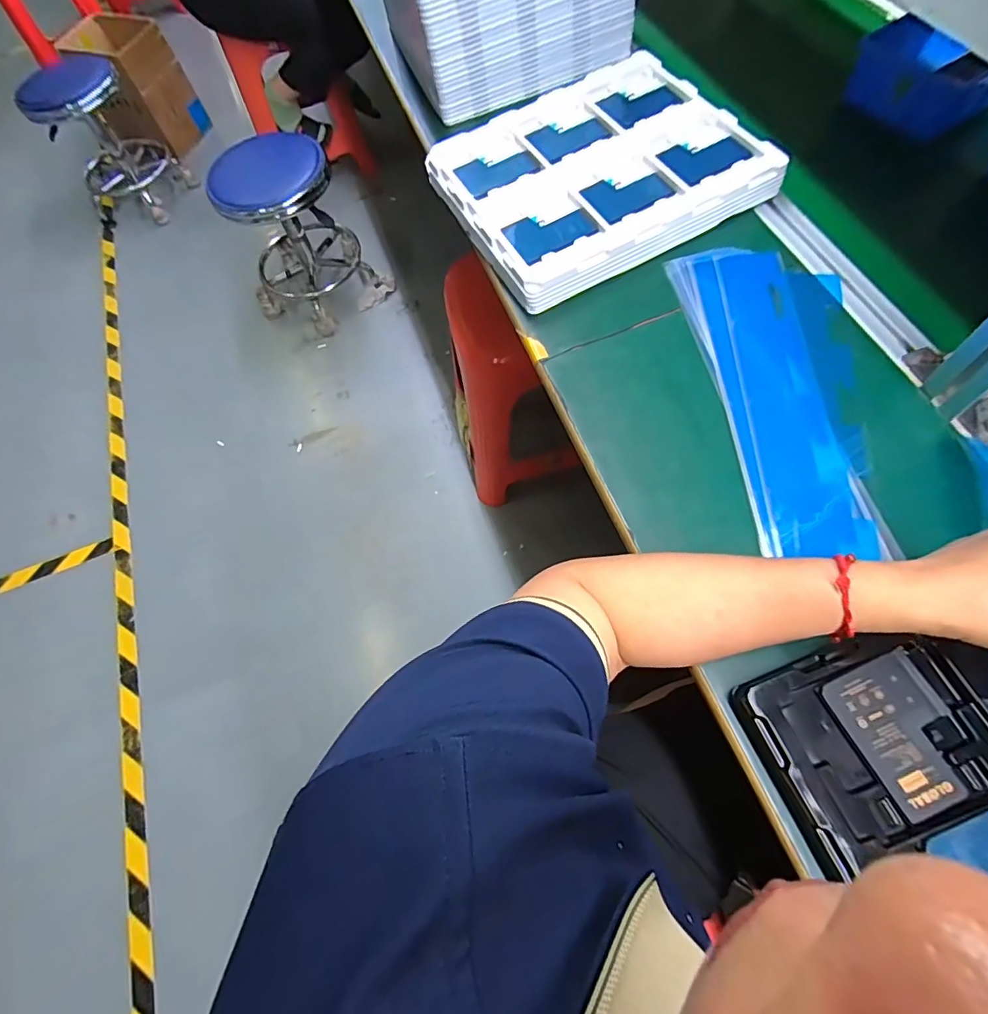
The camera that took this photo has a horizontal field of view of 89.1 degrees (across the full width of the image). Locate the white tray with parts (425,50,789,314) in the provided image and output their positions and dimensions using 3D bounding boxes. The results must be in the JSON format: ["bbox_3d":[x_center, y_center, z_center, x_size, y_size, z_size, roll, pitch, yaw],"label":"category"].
[{"bbox_3d":[0.115,-0.396,0.592,0.322,0.032,0.285,-28,67,-4],"label":"white tray with parts"}]

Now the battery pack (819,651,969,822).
[{"bbox_3d":[0.274,0.150,0.335,0.064,0.012,0.088,-24,66,-4],"label":"battery pack"}]

